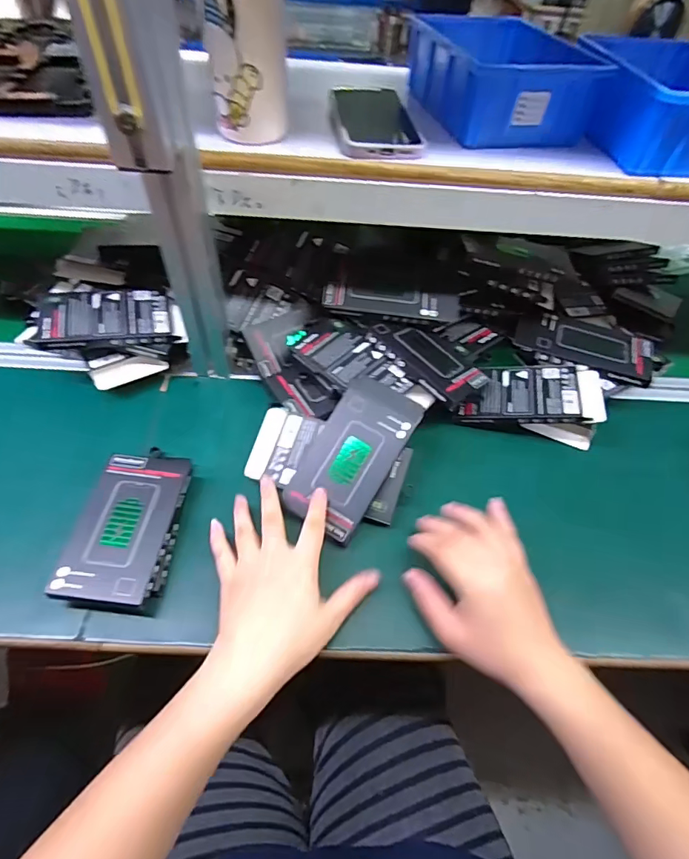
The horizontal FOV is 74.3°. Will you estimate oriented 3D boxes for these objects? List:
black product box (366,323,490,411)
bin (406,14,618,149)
[{"bbox_3d":[0.095,-0.085,0.507,0.078,0.016,0.128,-37,63,-28],"label":"black product box"},{"bbox_3d":[0.155,-0.355,0.461,0.128,0.059,0.173,-6,53,-9],"label":"bin"}]

